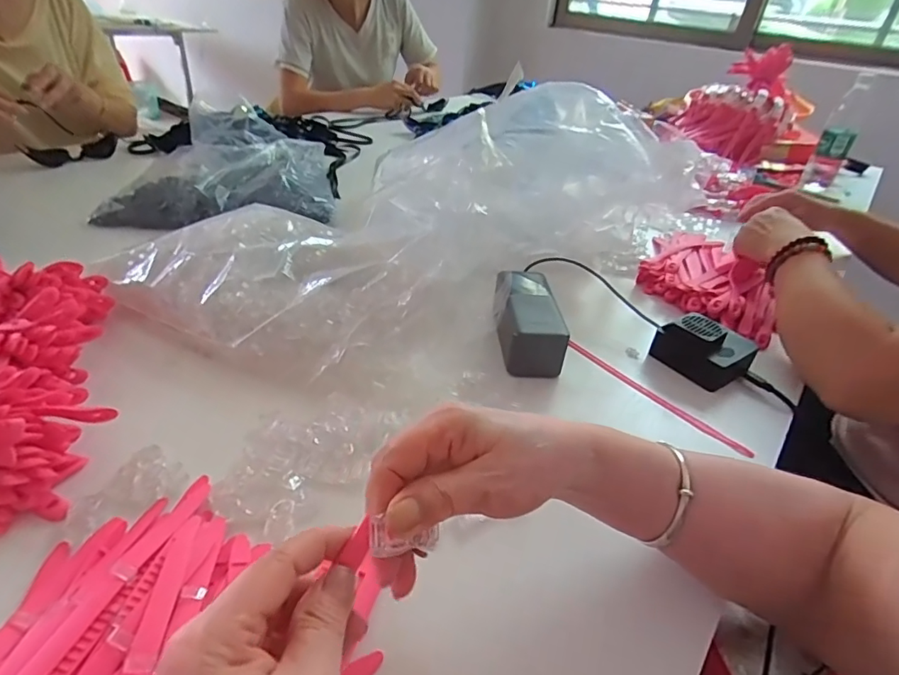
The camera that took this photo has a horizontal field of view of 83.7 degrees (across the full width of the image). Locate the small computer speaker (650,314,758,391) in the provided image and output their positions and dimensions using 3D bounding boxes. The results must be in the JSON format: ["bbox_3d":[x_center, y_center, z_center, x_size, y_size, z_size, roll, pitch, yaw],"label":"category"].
[{"bbox_3d":[0.257,0.011,0.506,0.064,0.050,0.080,-22,44,-34],"label":"small computer speaker"}]

